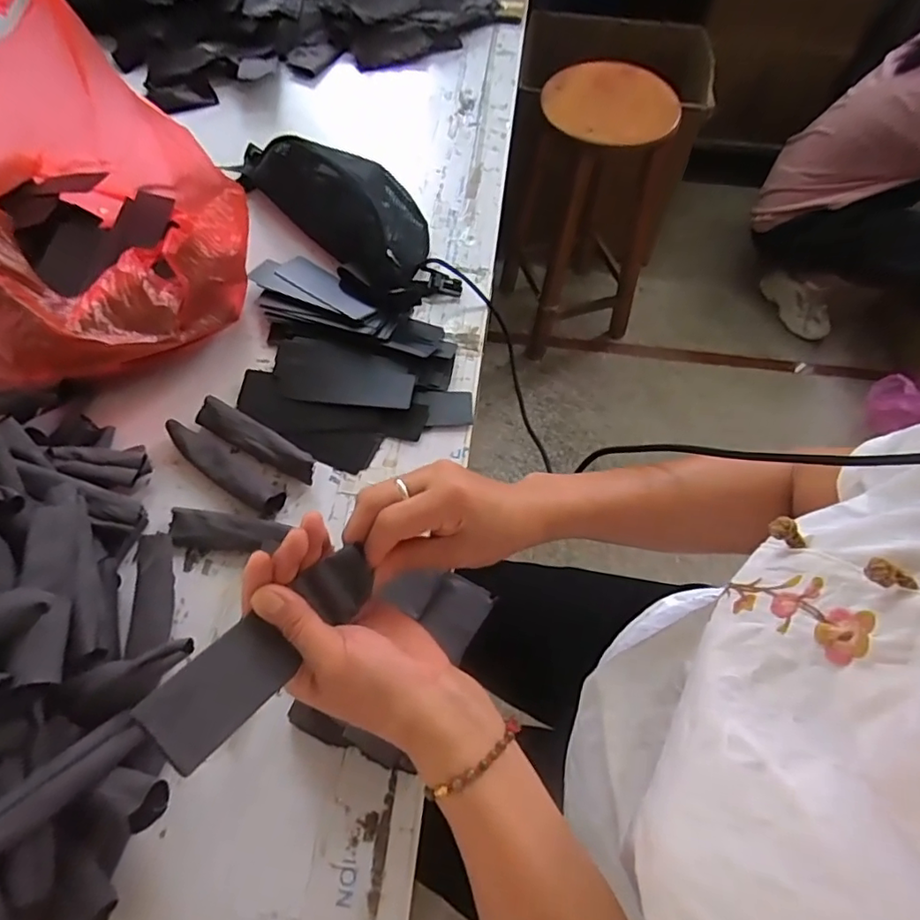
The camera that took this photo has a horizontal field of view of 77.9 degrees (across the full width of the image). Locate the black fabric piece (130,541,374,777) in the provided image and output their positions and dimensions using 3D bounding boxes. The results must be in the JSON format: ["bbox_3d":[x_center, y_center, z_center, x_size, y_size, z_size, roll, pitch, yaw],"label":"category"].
[{"bbox_3d":[-0.109,0.106,0.327,0.041,0.021,0.139,39,59,17],"label":"black fabric piece"}]

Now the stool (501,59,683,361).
[{"bbox_3d":[0.311,-0.603,1.444,0.372,0.652,0.396,15,64,7],"label":"stool"}]

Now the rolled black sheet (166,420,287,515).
[{"bbox_3d":[-0.242,0.006,0.587,0.152,0.029,0.040,33,67,15],"label":"rolled black sheet"}]

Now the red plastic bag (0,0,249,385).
[{"bbox_3d":[-0.424,-0.266,0.585,0.346,0.234,0.361,-32,68,-16],"label":"red plastic bag"}]

